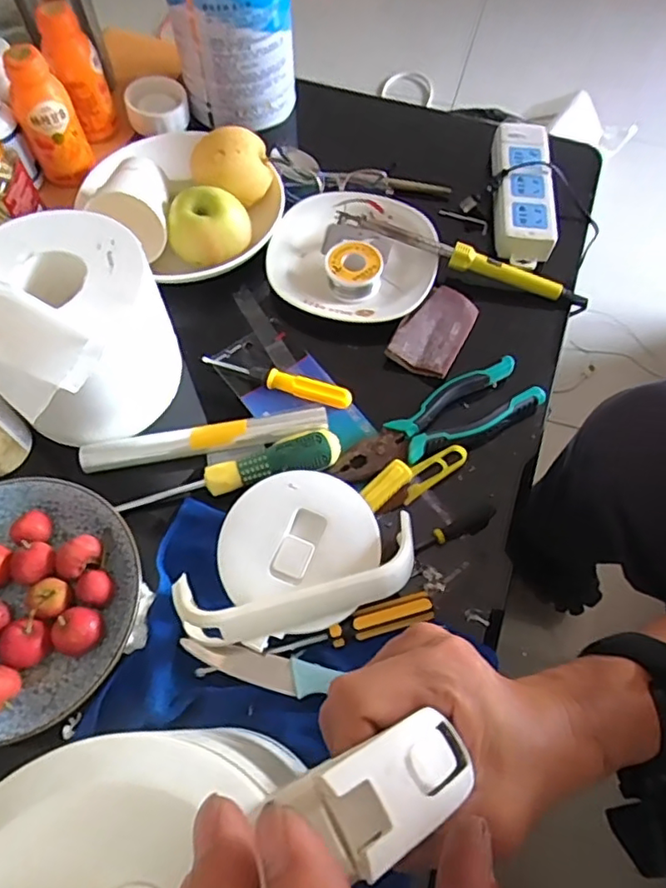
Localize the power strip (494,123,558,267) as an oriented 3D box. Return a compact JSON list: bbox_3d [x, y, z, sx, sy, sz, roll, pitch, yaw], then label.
[{"bbox_3d":[0.199,-0.268,0.621,0.055,0.029,0.181,2,74,3],"label":"power strip"}]

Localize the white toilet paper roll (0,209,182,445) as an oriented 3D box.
[{"bbox_3d":[-0.217,-0.095,0.473,0.180,0.128,0.145,35,68,16],"label":"white toilet paper roll"}]

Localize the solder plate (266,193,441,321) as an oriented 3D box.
[{"bbox_3d":[0.021,-0.186,0.587,0.158,0.034,0.151,0,63,0],"label":"solder plate"}]

